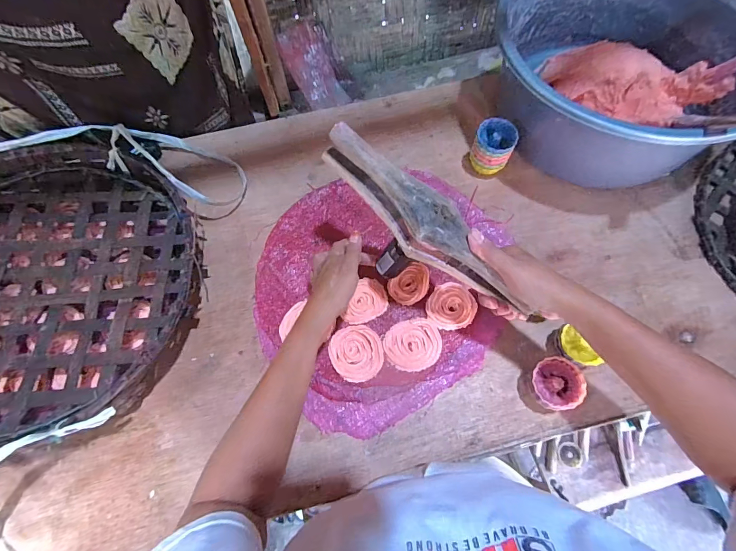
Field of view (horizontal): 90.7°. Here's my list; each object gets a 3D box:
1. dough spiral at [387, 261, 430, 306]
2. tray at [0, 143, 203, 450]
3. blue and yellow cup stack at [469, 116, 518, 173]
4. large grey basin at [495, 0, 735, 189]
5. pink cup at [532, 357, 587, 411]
[{"bbox_3d":[0.066,0.013,0.548,0.069,0.010,0.050,-38,71,-12],"label":"dough spiral"},{"bbox_3d":[-0.447,0.015,0.520,0.418,0.112,0.408,-1,68,2],"label":"tray"},{"bbox_3d":[0.204,-0.210,0.595,0.061,0.060,0.059,17,70,9],"label":"blue and yellow cup stack"},{"bbox_3d":[0.395,-0.321,0.573,0.387,0.172,0.379,-1,68,2],"label":"large grey basin"},{"bbox_3d":[0.243,0.143,0.477,0.058,0.046,0.063,-1,68,2],"label":"pink cup"}]

